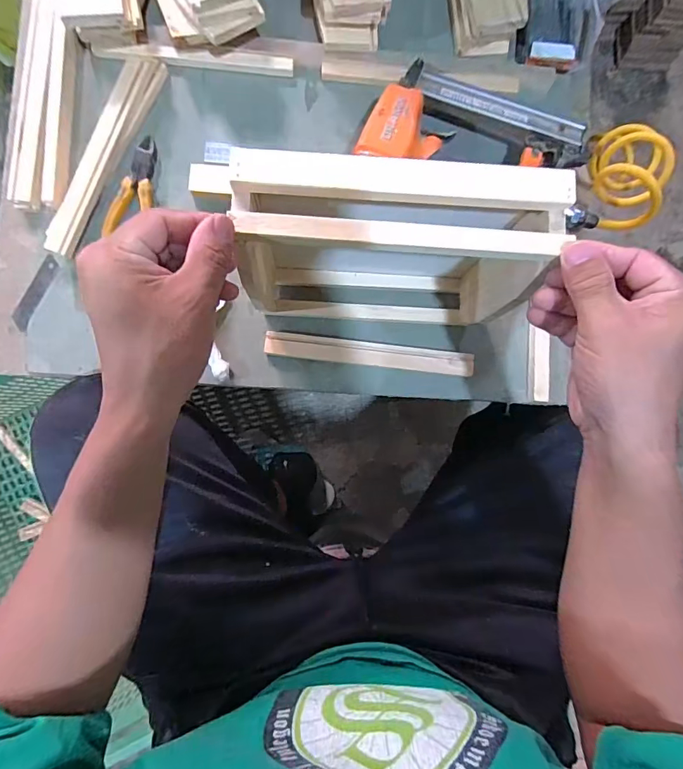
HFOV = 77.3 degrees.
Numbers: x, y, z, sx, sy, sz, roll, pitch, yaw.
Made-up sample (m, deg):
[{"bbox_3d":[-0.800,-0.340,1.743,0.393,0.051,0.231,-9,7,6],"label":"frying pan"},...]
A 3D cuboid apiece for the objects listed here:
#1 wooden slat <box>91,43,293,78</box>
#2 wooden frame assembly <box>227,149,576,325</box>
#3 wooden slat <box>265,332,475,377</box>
[{"bbox_3d":[-0.165,-0.368,0.478,0.217,0.013,0.021,2,89,-5],"label":"wooden slat"},{"bbox_3d":[0.032,-0.113,0.379,0.224,0.209,0.084,2,89,-5],"label":"wooden frame assembly"},{"bbox_3d":[0.032,-0.033,0.471,0.226,0.021,0.024,6,87,-3],"label":"wooden slat"}]

